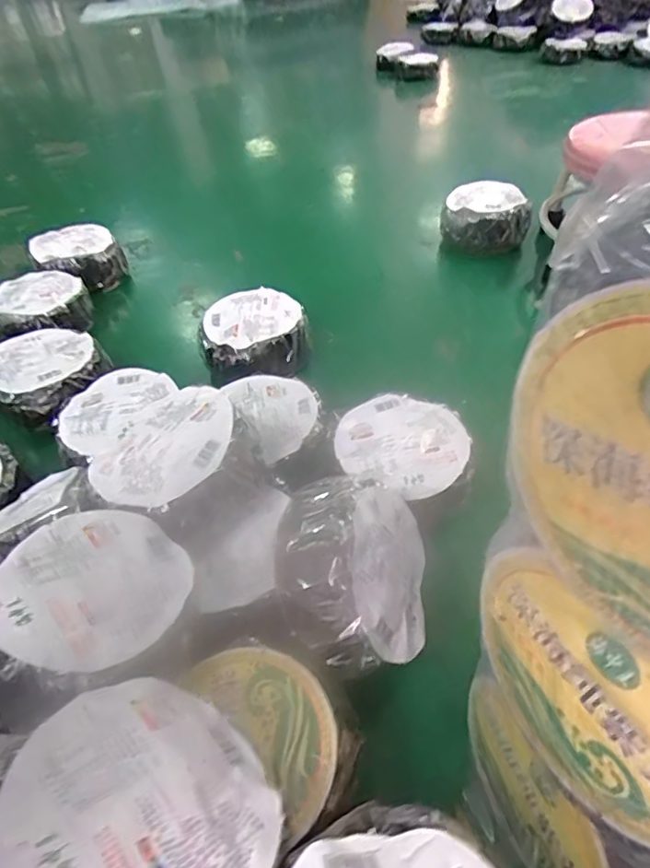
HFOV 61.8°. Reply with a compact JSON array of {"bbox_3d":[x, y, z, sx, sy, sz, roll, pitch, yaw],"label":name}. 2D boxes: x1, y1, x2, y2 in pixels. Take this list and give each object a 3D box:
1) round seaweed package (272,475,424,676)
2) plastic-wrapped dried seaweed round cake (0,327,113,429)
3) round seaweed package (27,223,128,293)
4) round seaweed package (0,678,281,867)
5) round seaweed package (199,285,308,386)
[{"bbox_3d":[0.032,0.132,0.526,0.080,0.159,0.186,-17,42,38],"label":"round seaweed package"},{"bbox_3d":[-0.435,-0.101,0.862,0.164,0.054,0.183,-30,50,-22],"label":"plastic-wrapped dried seaweed round cake"},{"bbox_3d":[-0.518,-0.368,1.153,0.170,0.086,0.177,-3,46,3],"label":"round seaweed package"},{"bbox_3d":[-0.113,0.228,0.319,0.169,0.031,0.162,17,23,-7],"label":"round seaweed package"},{"bbox_3d":[-0.119,-0.170,0.903,0.169,0.061,0.169,-13,46,-6],"label":"round seaweed package"}]

